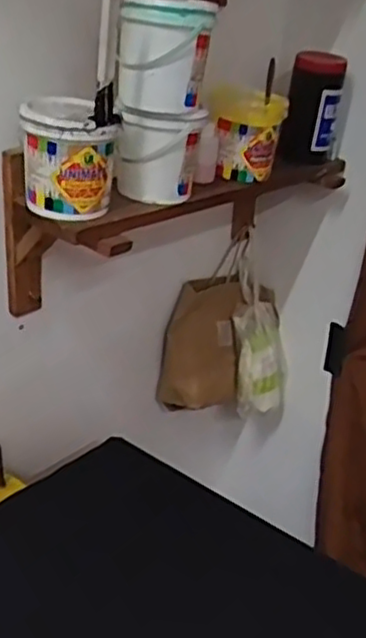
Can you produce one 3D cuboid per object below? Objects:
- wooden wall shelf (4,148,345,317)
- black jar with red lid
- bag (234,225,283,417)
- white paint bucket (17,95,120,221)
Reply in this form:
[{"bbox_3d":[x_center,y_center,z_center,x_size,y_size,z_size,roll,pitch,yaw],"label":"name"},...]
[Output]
[{"bbox_3d":[0.008,-0.150,1.145,0.598,0.217,0.247,-19,36,-39],"label":"wooden wall shelf"},{"bbox_3d":[0.218,-0.354,1.212,0.090,0.189,0.090,9,27,7],"label":"black jar with red lid"},{"bbox_3d":[0.147,0.008,1.467,0.102,0.386,0.046,-10,10,-28],"label":"bag"},{"bbox_3d":[-0.143,-0.201,0.889,0.114,0.126,0.107,1,27,-9],"label":"white paint bucket"}]

